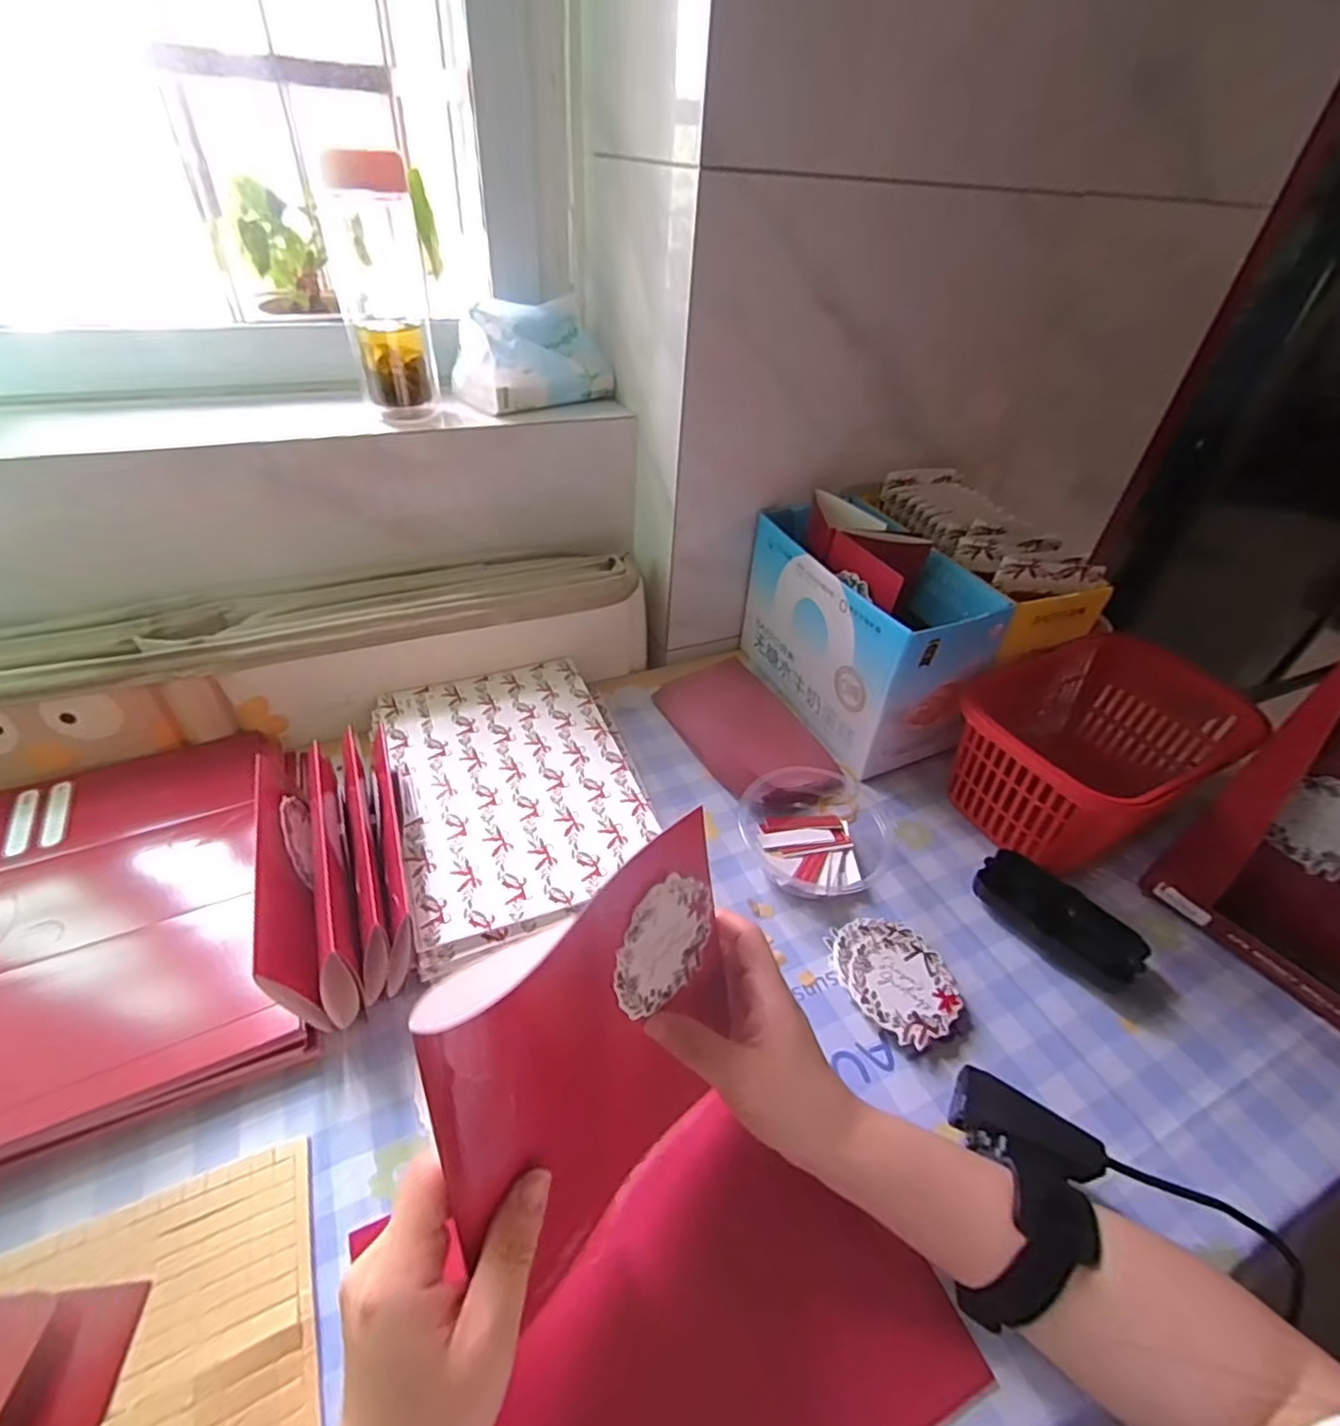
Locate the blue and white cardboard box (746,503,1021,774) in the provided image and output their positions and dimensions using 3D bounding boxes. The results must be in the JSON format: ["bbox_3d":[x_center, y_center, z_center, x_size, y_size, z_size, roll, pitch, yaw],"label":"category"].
[{"bbox_3d":[0.173,-0.076,0.627,0.114,0.159,0.224,-15,45,-22],"label":"blue and white cardboard box"}]

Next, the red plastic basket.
[{"bbox_3d":[0.344,0.037,0.559,0.238,0.126,0.145,-21,47,-28],"label":"red plastic basket"}]

